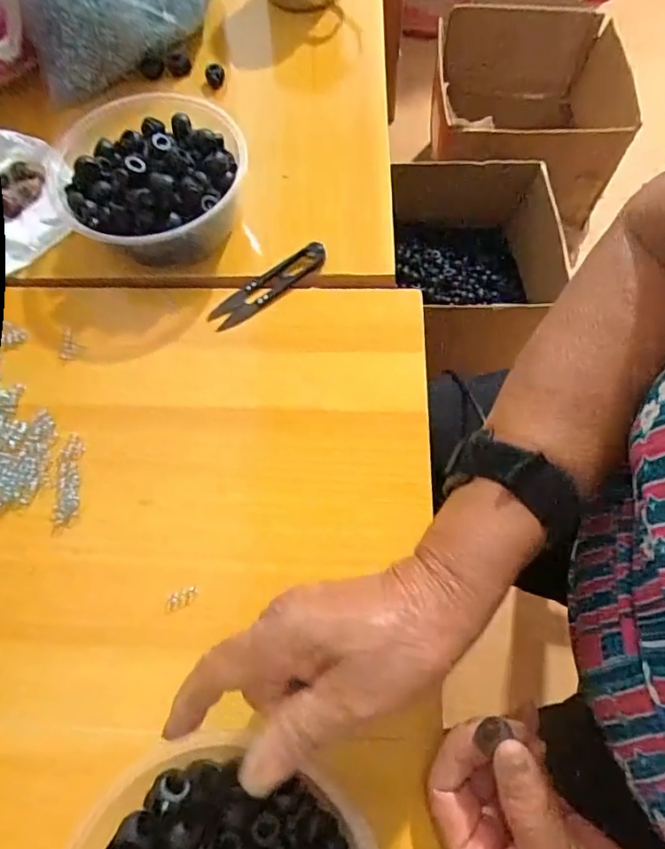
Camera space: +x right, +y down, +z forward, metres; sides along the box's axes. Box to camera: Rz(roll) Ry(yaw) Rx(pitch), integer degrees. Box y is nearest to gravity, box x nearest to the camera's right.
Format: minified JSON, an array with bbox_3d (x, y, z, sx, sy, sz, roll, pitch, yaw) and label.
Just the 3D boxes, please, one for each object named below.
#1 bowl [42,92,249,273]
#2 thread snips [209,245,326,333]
[{"bbox_3d":[-0.139,-0.178,0.412,0.142,0.060,0.137,0,67,0],"label":"bowl"},{"bbox_3d":[-0.048,-0.106,0.408,0.100,0.008,0.024,-40,72,-15],"label":"thread snips"}]

